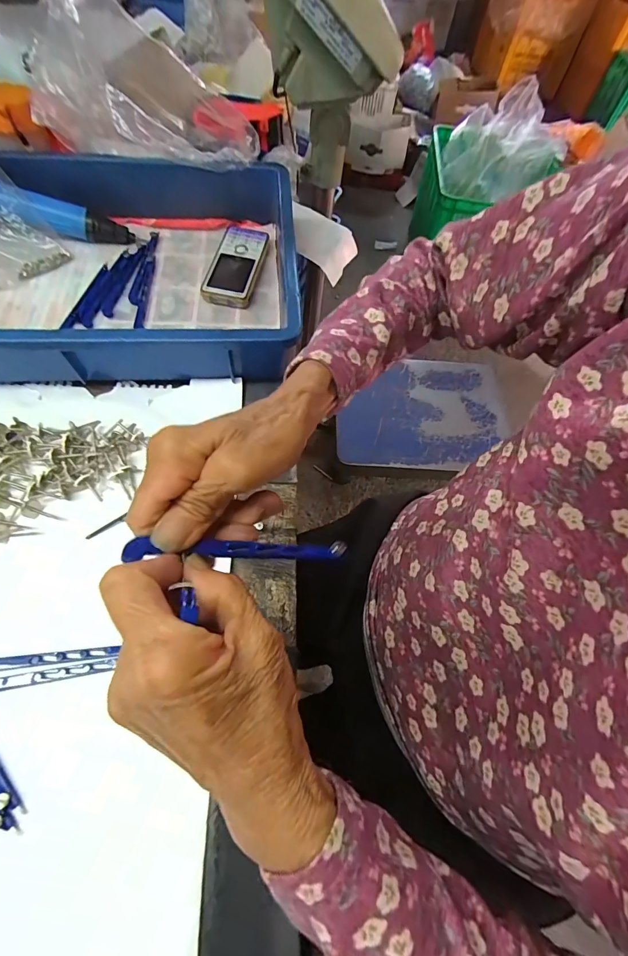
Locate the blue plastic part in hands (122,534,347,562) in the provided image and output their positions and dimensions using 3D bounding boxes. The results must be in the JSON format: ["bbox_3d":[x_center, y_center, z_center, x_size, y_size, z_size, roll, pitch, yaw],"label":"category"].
[{"bbox_3d":[-0.035,0.038,0.203,0.118,0.004,0.010,7,58,-27],"label":"blue plastic part in hands"}]

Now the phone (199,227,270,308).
[{"bbox_3d":[-0.094,-0.261,0.470,0.056,0.021,0.127,10,60,1],"label":"phone"}]

